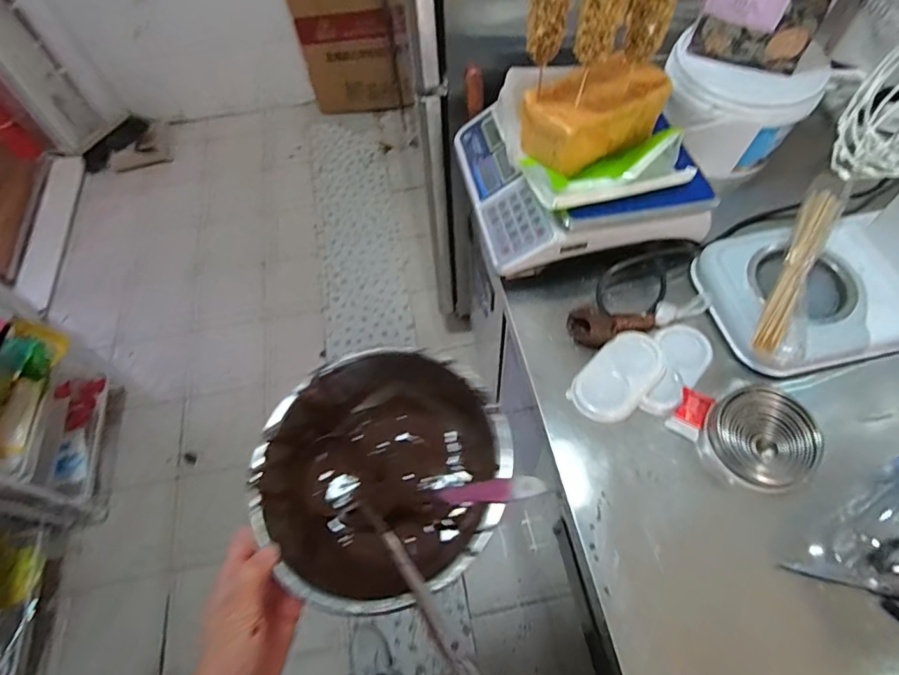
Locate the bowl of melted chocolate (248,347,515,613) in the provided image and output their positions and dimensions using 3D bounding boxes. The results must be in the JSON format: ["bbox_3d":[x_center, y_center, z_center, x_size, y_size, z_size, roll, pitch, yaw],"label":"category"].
[{"bbox_3d":[-0.057,0.117,0.425,0.198,0.100,0.201,-1,60,2],"label":"bowl of melted chocolate"}]

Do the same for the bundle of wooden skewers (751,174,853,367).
[{"bbox_3d":[0.492,-0.106,0.686,0.065,0.038,0.317,25,64,16],"label":"bundle of wooden skewers"}]

